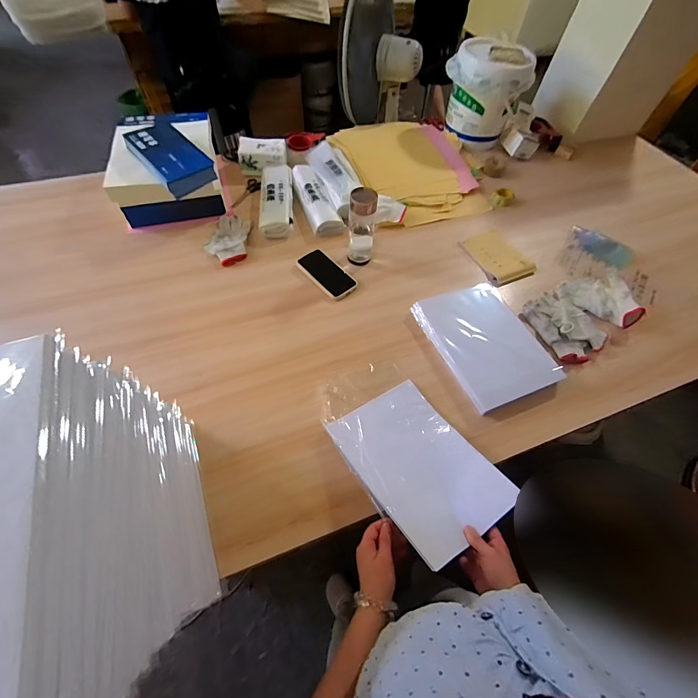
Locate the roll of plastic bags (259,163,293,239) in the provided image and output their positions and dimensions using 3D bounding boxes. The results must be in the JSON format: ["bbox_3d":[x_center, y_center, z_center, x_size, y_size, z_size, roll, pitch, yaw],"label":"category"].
[{"bbox_3d":[-0.215,-0.450,0.991,0.090,0.047,0.298,-3,58,-5],"label":"roll of plastic bags"}]

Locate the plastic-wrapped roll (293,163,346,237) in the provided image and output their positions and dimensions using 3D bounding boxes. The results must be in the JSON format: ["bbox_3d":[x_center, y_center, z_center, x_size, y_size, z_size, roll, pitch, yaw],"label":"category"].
[{"bbox_3d":[-0.103,-0.453,1.002,0.086,0.040,0.315,-16,60,-13],"label":"plastic-wrapped roll"}]

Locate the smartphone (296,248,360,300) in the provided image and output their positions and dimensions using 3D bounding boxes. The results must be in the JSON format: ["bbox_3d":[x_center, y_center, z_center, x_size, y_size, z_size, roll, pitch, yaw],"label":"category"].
[{"bbox_3d":[-0.056,-0.195,0.859,0.090,0.017,0.167,-35,66,-22],"label":"smartphone"}]

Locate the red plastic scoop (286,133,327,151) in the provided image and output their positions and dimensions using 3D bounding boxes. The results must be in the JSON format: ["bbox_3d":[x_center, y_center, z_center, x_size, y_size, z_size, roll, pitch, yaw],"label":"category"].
[{"bbox_3d":[-0.139,-0.711,1.125,0.152,0.034,0.046,-31,64,-20],"label":"red plastic scoop"}]

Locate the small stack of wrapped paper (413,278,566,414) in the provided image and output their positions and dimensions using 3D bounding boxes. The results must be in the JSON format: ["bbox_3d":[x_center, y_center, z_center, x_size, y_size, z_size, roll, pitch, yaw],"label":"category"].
[{"bbox_3d":[0.313,-0.025,0.763,0.230,0.037,0.298,-18,60,-14],"label":"small stack of wrapped paper"}]

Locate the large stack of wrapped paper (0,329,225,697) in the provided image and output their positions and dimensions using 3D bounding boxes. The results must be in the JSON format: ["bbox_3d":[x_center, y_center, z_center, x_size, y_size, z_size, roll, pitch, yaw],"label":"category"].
[{"bbox_3d":[-0.327,0.229,0.363,0.240,0.371,0.312,-18,60,-14],"label":"large stack of wrapped paper"}]

